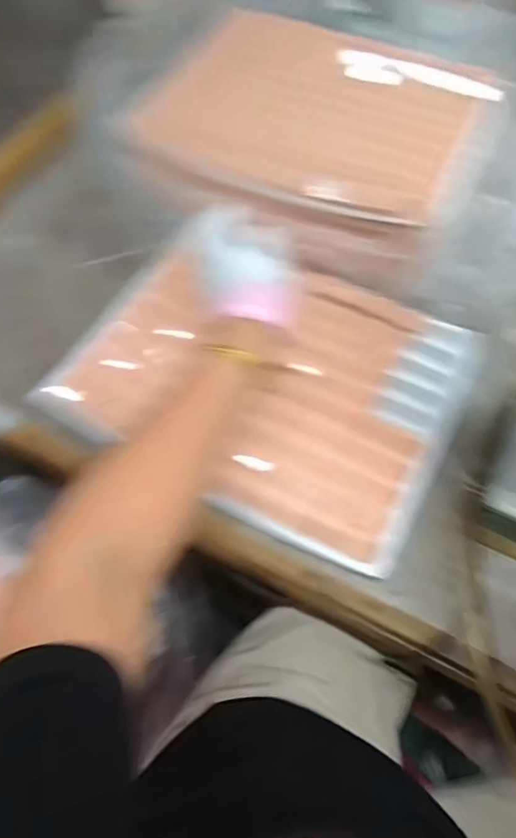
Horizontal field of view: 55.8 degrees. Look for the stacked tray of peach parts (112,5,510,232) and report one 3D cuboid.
[{"bbox_3d":[0.068,-0.366,0.592,0.384,0.085,0.305,27,66,14],"label":"stacked tray of peach parts"}]

